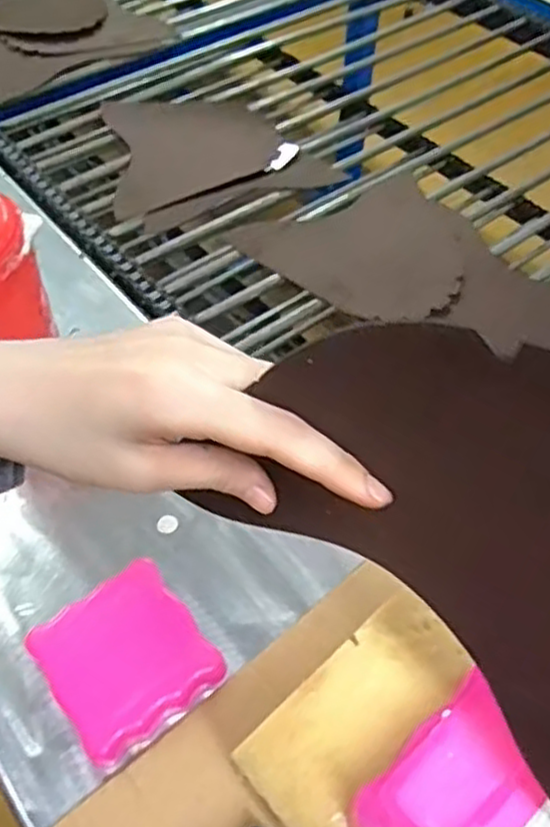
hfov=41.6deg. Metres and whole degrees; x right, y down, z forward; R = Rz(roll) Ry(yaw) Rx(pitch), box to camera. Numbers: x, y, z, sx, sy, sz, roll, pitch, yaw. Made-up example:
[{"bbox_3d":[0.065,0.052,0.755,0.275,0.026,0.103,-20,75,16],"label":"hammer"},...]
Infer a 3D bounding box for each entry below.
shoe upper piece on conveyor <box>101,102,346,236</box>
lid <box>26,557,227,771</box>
[{"bbox_3d":[-0.069,-0.324,0.909,0.263,0.016,0.222,-9,62,-8],"label":"shoe upper piece on conveyor"},{"bbox_3d":[-0.107,0.171,0.515,0.104,0.017,0.114,-31,58,-24],"label":"lid"}]

